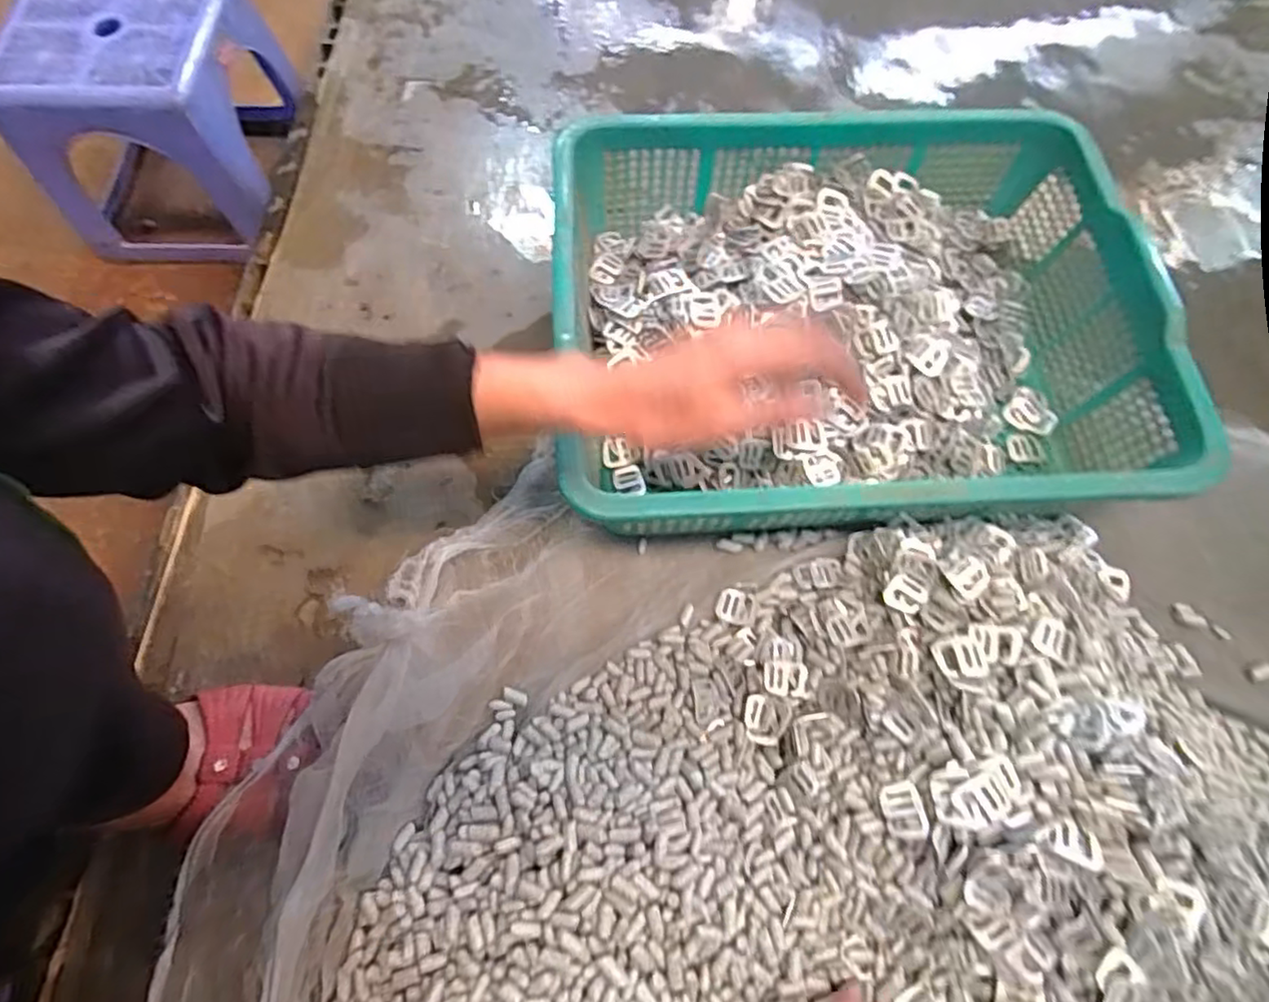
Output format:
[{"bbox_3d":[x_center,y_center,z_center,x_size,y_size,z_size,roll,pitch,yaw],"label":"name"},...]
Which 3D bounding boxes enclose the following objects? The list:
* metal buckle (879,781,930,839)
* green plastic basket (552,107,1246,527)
[{"bbox_3d":[0.176,0.204,0.418,0.026,0.004,0.033,-22,47,17],"label":"metal buckle"},{"bbox_3d":[0.182,-0.146,0.555,0.474,0.125,0.367,-3,67,-4],"label":"green plastic basket"}]

